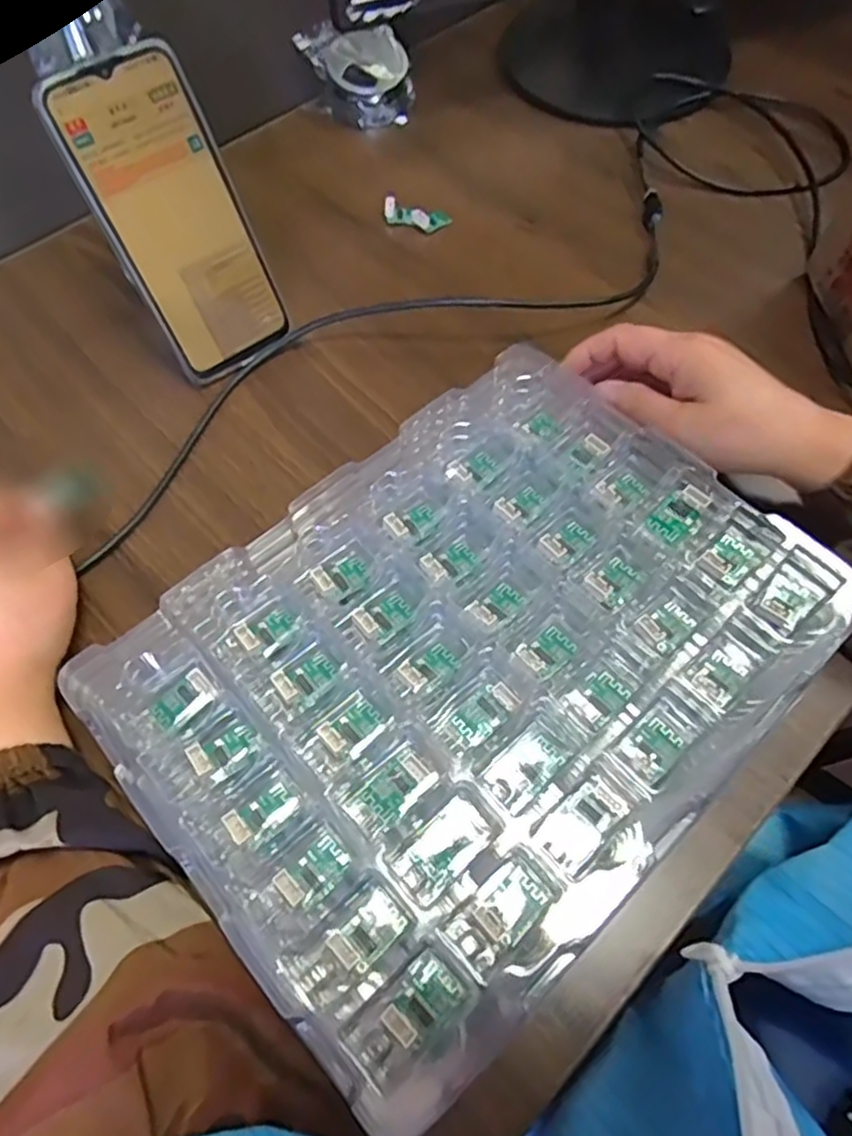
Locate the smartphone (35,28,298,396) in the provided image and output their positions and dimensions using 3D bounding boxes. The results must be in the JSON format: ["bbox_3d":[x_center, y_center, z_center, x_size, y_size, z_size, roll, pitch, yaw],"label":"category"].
[{"bbox_3d":[-0.140,-0.194,0.396,0.079,0.163,0.005,-35,39,-17],"label":"smartphone"}]

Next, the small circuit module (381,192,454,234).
[{"bbox_3d":[-0.008,-0.260,0.509,0.050,0.012,0.018,17,63,9],"label":"small circuit module"}]

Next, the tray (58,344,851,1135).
[{"bbox_3d":[0.022,0.039,0.303,0.274,0.039,0.209,-39,68,-19],"label":"tray"}]

